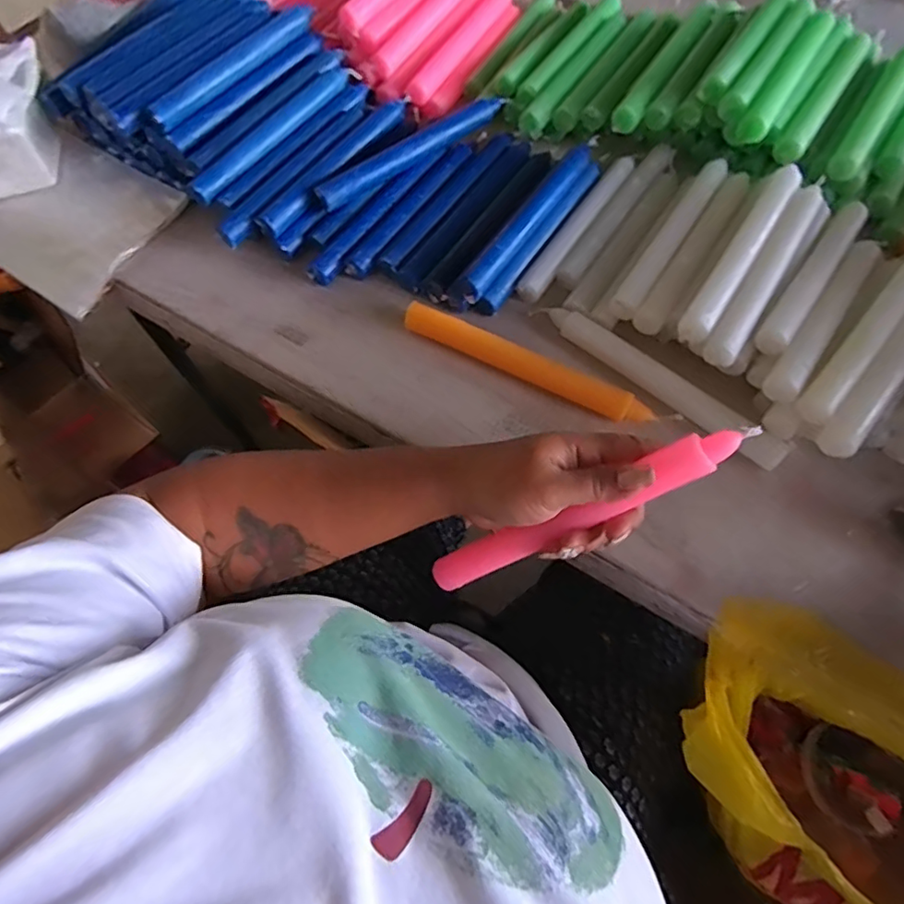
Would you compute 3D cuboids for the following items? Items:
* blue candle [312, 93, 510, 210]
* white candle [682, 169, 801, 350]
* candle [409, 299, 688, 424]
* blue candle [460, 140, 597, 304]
[{"bbox_3d":[-0.035,-0.281,0.524,0.209,0.024,0.021,-36,69,-15],"label":"blue candle"},{"bbox_3d":[0.231,-0.162,0.444,0.021,0.024,0.204,32,69,15],"label":"white candle"},{"bbox_3d":[0.062,-0.067,0.438,0.215,0.020,0.019,27,68,14],"label":"candle"},{"bbox_3d":[0.072,-0.207,0.489,0.020,0.021,0.212,30,69,15],"label":"blue candle"}]

